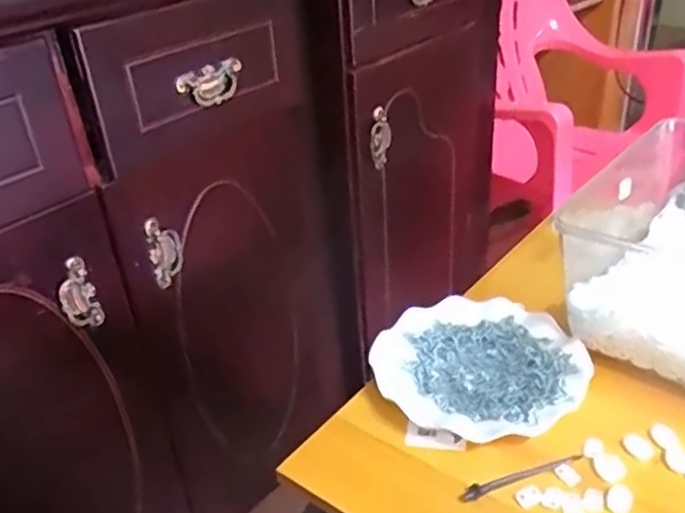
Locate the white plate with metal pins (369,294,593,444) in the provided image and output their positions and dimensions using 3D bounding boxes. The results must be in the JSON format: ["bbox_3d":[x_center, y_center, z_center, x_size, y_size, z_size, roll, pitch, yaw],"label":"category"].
[{"bbox_3d":[0.126,0.098,0.622,0.179,0.020,0.176,-3,31,2],"label":"white plate with metal pins"}]

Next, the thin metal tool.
[{"bbox_3d":[0.139,0.170,0.525,0.104,0.007,0.009,-13,32,-15],"label":"thin metal tool"}]

